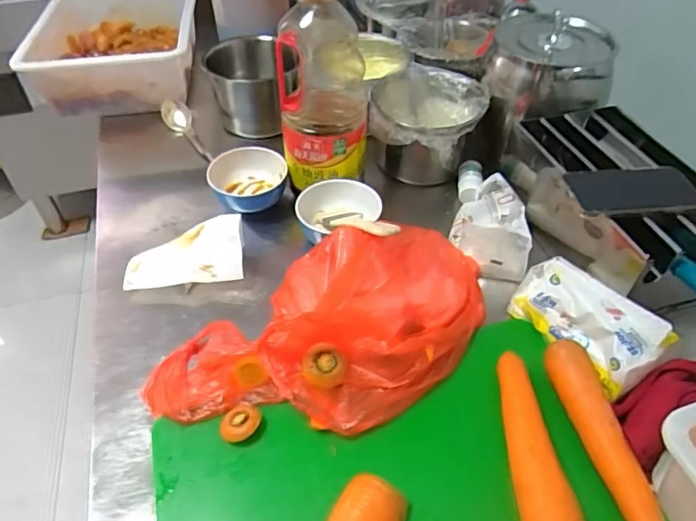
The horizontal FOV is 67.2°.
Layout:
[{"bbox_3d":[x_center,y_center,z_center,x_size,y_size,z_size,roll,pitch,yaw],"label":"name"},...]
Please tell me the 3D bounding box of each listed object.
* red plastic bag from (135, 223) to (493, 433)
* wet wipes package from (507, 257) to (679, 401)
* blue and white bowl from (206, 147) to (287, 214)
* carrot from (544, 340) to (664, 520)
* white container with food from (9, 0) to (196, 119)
[{"bbox_3d":[-0.012,0.066,0.550,0.369,0.085,0.215,-32,55,-27],"label":"red plastic bag"},{"bbox_3d":[0.245,0.061,0.543,0.050,0.084,0.148,10,26,-44],"label":"wet wipes package"},{"bbox_3d":[-0.139,-0.109,0.735,0.104,0.055,0.100,0,46,0],"label":"blue and white bowl"},{"bbox_3d":[0.226,0.158,0.461,0.042,0.031,0.188,-7,47,-7],"label":"carrot"},{"bbox_3d":[-0.427,-0.400,0.979,0.275,0.109,0.334,-5,47,-6],"label":"white container with food"}]

